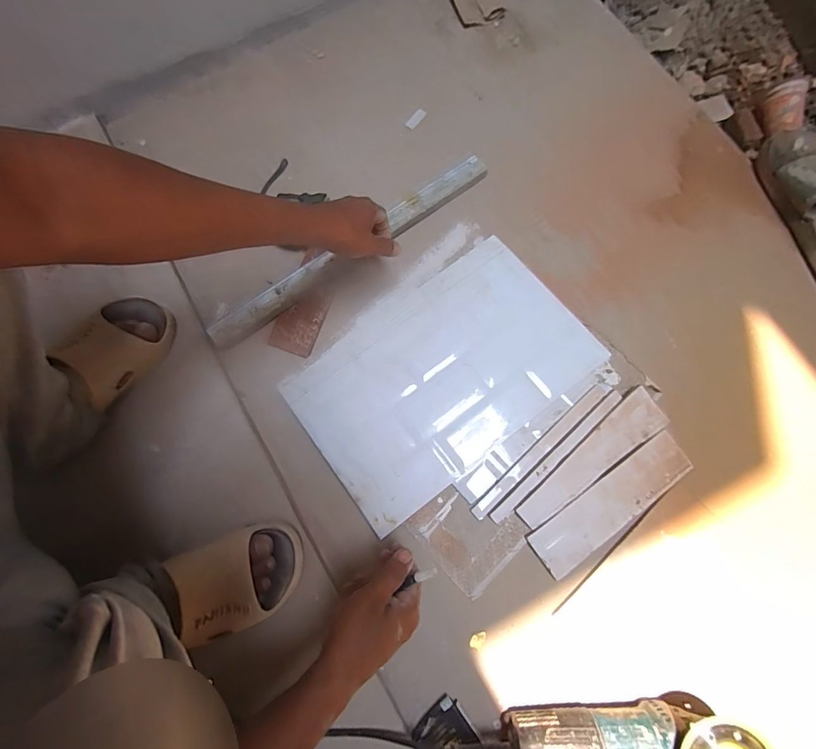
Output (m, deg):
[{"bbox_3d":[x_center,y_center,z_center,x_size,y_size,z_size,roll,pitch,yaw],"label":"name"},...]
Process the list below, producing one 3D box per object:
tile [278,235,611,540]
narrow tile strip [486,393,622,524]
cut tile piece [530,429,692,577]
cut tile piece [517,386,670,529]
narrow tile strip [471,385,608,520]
[{"bbox_3d":[0.043,-0.002,0.552,0.389,0.010,0.252,-37,76,-5],"label":"tile"},{"bbox_3d":[0.202,0.108,0.529,0.244,0.004,0.017,-42,83,-8],"label":"narrow tile strip"},{"bbox_3d":[0.277,0.174,0.532,0.243,0.005,0.063,-34,82,-7],"label":"cut tile piece"},{"bbox_3d":[0.252,0.118,0.535,0.244,0.012,0.058,-40,82,-7],"label":"cut tile piece"},{"bbox_3d":[0.181,0.103,0.538,0.248,0.013,0.019,-42,83,-8],"label":"narrow tile strip"}]

